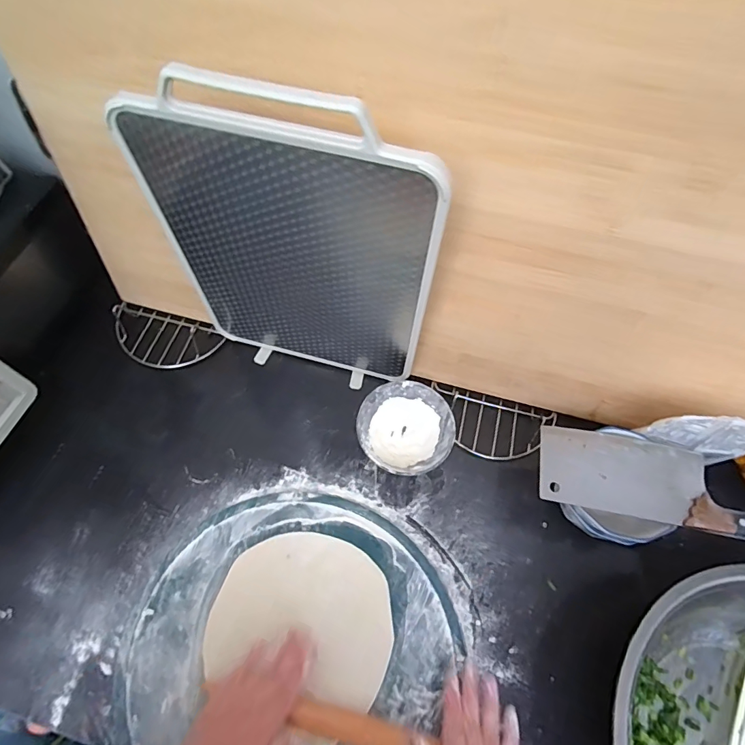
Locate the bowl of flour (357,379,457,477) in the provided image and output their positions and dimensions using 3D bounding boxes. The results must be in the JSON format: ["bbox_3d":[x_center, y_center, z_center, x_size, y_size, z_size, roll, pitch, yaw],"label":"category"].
[{"bbox_3d":[0.042,0.075,0.566,0.116,0.053,0.119,0,63,-1],"label":"bowl of flour"}]

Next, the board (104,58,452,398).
[{"bbox_3d":[-0.082,-0.107,0.469,0.282,0.388,0.014,14,64,6],"label":"board"}]

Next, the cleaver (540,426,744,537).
[{"bbox_3d":[0.328,0.121,0.480,0.277,0.019,0.089,11,63,4],"label":"cleaver"}]

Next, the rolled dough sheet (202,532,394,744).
[{"bbox_3d":[-0.073,0.269,0.474,0.194,0.013,0.172,28,66,13],"label":"rolled dough sheet"}]

